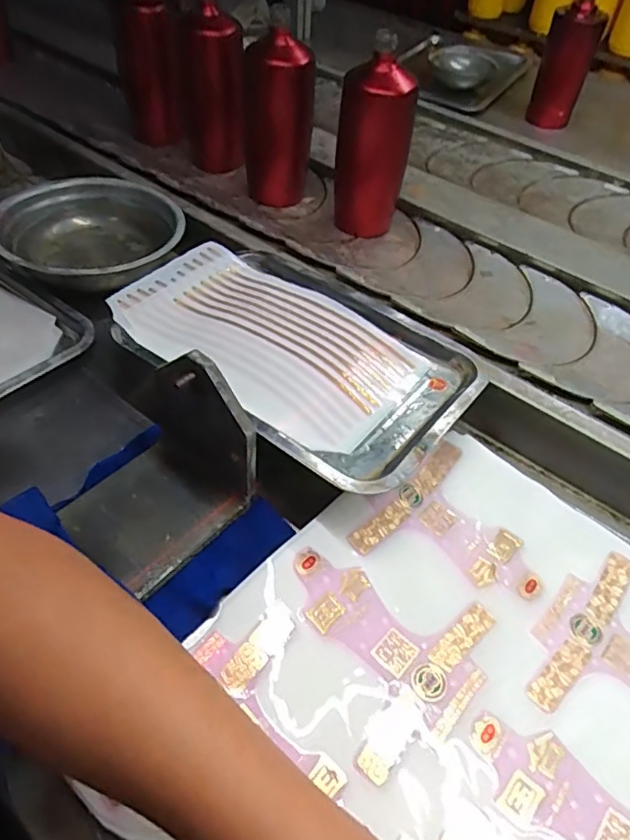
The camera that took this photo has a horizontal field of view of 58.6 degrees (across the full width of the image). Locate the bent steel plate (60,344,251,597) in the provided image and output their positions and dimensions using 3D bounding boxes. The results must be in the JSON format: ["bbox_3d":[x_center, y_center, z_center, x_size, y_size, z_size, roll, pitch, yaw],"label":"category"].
[{"bbox_3d":[-0.115,0.030,0.396,0.107,0.112,0.116,33,55,22],"label":"bent steel plate"}]

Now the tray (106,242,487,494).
[{"bbox_3d":[-0.022,-0.067,0.508,0.315,0.030,0.200,34,52,23],"label":"tray"}]

